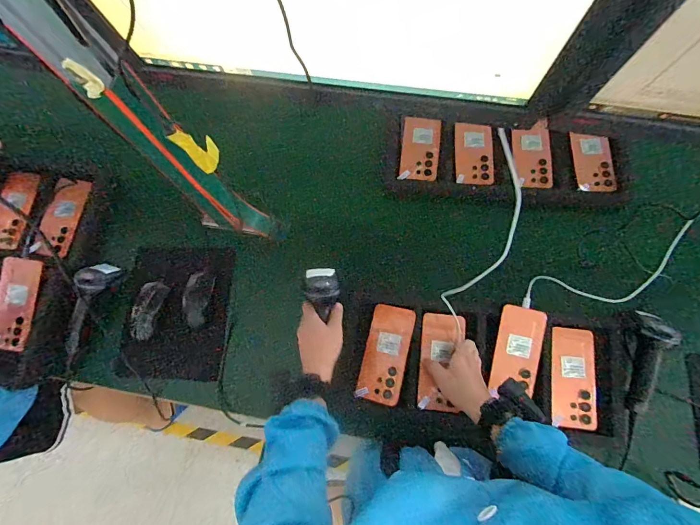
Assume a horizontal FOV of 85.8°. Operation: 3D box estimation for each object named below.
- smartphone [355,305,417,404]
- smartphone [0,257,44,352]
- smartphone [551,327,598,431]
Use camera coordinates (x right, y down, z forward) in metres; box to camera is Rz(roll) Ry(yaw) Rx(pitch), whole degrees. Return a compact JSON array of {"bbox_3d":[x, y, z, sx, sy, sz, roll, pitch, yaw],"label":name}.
[{"bbox_3d":[0.066,0.163,0.677,0.076,0.007,0.169,10,75,15],"label":"smartphone"},{"bbox_3d":[-0.613,0.075,0.691,0.068,0.014,0.166,4,84,-3],"label":"smartphone"},{"bbox_3d":[0.395,0.202,0.663,0.076,0.012,0.167,4,74,4],"label":"smartphone"}]

